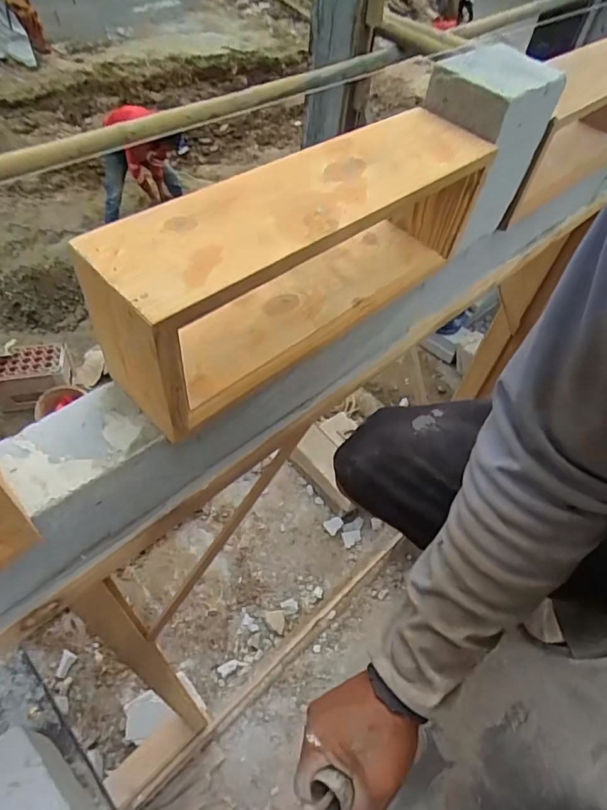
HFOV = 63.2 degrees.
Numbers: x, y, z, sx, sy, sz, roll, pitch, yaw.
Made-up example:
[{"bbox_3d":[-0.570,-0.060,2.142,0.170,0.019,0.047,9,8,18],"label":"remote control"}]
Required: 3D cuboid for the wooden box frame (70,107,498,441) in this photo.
[{"bbox_3d":[0.008,-0.147,0.487,0.411,0.151,0.102,-36,62,-29],"label":"wooden box frame"}]

